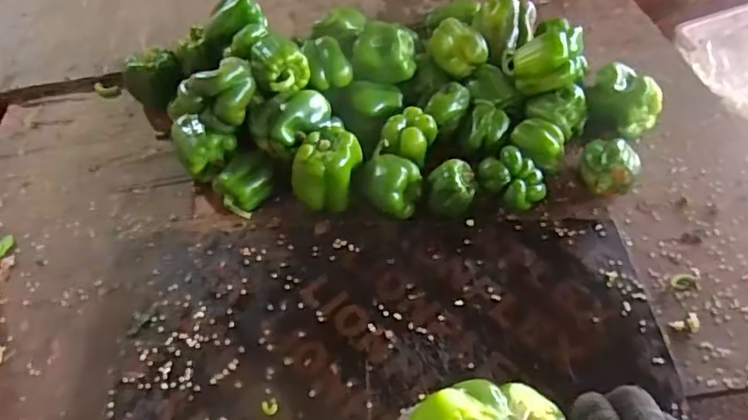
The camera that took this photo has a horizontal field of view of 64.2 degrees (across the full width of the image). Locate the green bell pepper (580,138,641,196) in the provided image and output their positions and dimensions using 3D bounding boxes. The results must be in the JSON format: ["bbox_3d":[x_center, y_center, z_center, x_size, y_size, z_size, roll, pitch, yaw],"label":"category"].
[{"bbox_3d":[0.275,-0.044,0.707,0.063,0.058,0.059,18,53,19],"label":"green bell pepper"}]

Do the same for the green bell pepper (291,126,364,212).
[{"bbox_3d":[-0.055,-0.048,0.720,0.070,0.068,0.084,19,53,19],"label":"green bell pepper"}]

